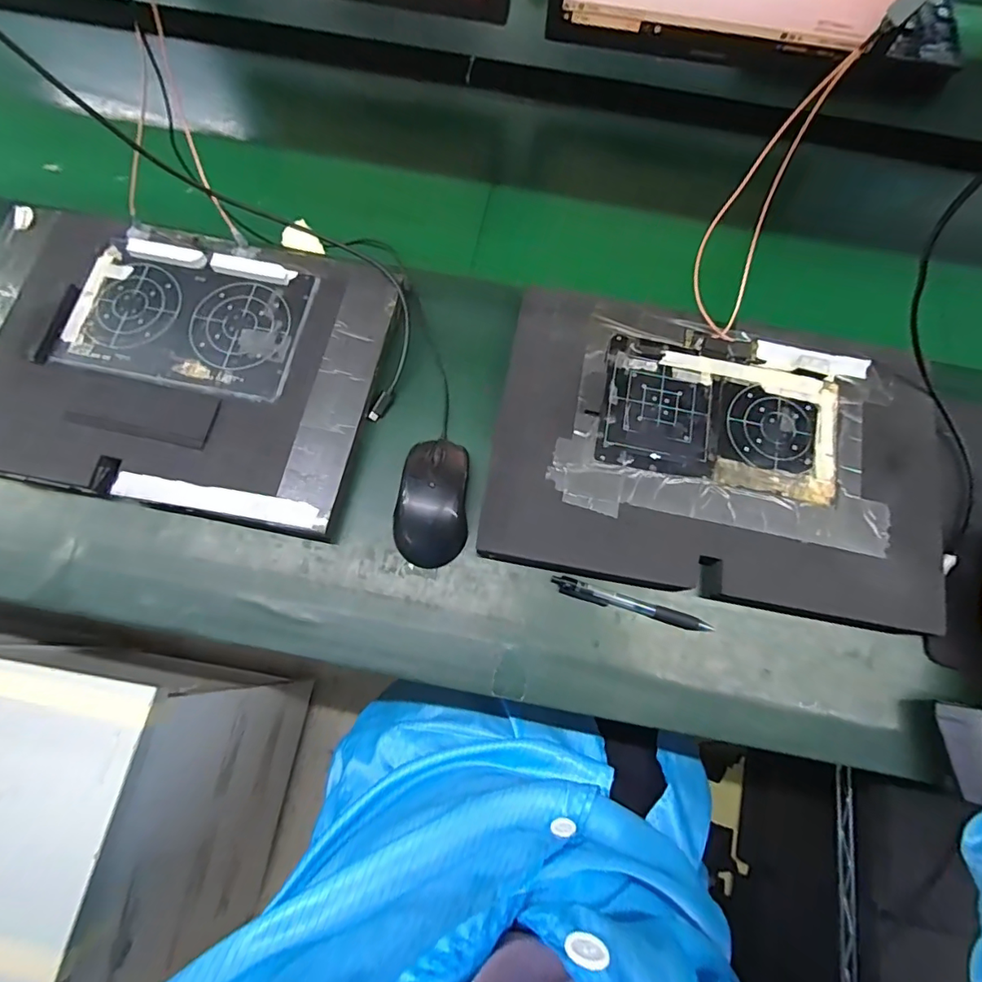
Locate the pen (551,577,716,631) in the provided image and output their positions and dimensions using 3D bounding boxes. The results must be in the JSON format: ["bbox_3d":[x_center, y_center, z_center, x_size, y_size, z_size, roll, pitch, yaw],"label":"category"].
[{"bbox_3d":[0.120,0.098,0.433,0.136,0.009,0.014,17,72,3],"label":"pen"}]

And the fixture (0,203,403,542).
[{"bbox_3d":[-0.298,-0.119,0.465,0.371,0.048,0.260,11,72,1],"label":"fixture"}]

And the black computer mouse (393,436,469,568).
[{"bbox_3d":[-0.049,0.008,0.438,0.064,0.035,0.109,2,72,-2],"label":"black computer mouse"}]

